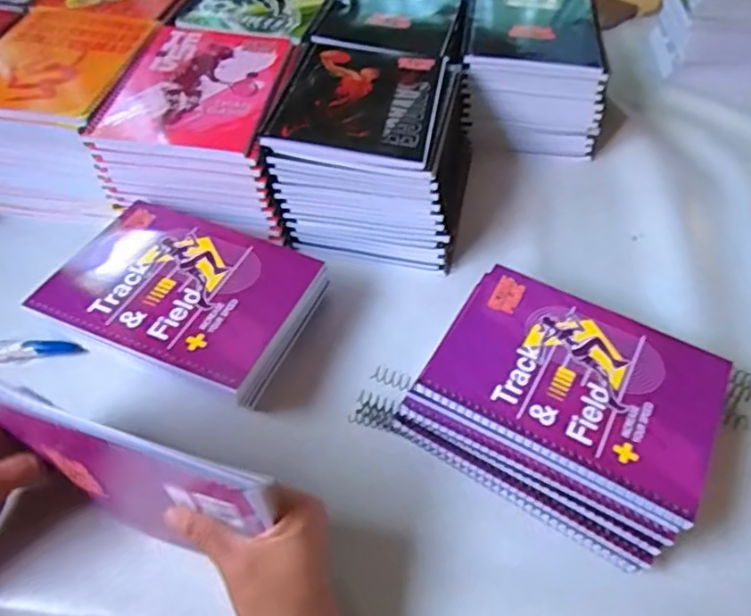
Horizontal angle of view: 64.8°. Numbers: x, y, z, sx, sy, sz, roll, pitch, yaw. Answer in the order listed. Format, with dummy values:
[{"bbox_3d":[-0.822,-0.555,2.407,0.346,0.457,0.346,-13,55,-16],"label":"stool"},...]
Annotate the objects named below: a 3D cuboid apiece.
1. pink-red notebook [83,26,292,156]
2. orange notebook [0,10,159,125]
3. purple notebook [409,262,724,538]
[{"bbox_3d":[-0.173,-0.217,0.572,0.152,0.011,0.185,6,51,3],"label":"pink-red notebook"},{"bbox_3d":[-0.317,-0.252,0.598,0.145,0.018,0.199,6,51,3],"label":"orange notebook"},{"bbox_3d":[0.151,0.050,0.442,0.194,0.009,0.152,26,55,18],"label":"purple notebook"}]

